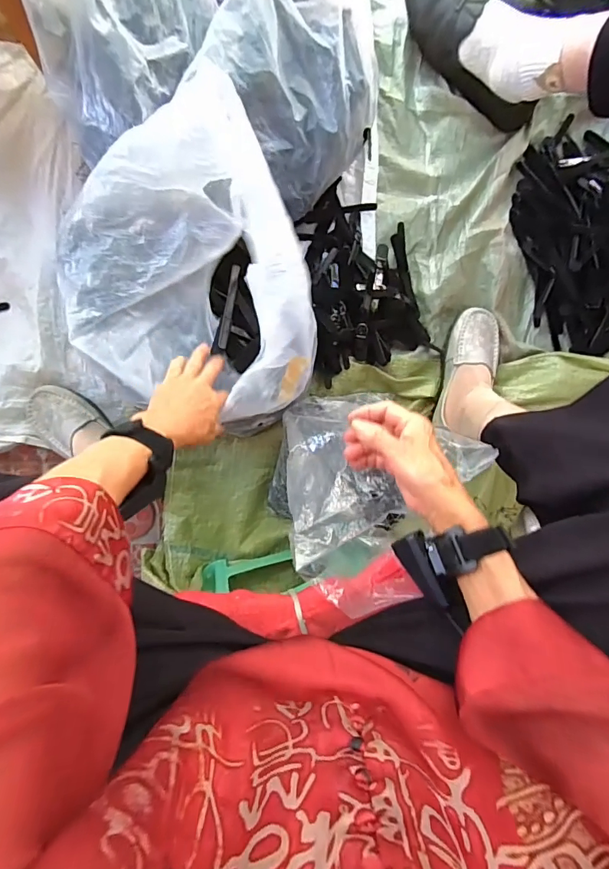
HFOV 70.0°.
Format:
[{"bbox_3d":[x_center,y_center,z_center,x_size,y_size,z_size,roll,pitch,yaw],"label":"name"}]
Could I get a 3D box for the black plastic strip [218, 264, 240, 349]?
[{"bbox_3d":[-0.095,-0.162,0.549,0.012,0.009,0.109,10,82,-6],"label":"black plastic strip"}]

